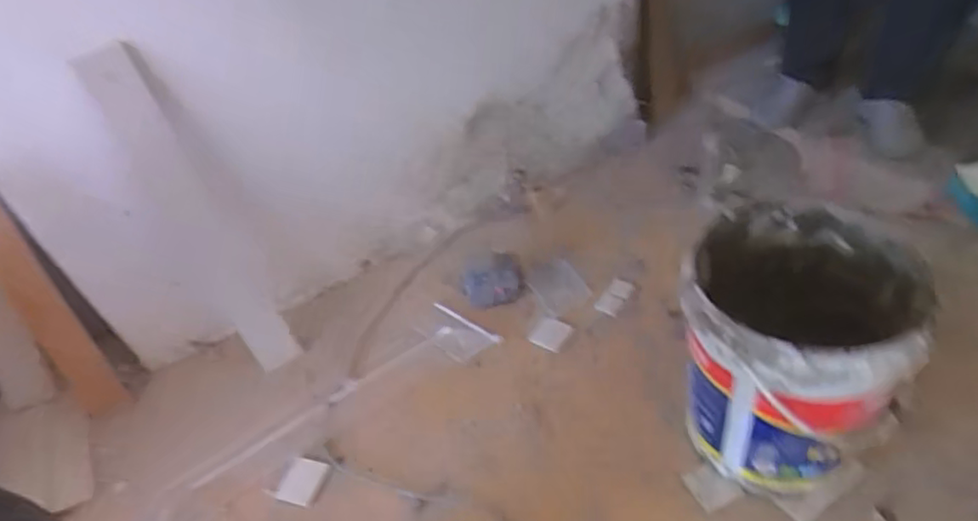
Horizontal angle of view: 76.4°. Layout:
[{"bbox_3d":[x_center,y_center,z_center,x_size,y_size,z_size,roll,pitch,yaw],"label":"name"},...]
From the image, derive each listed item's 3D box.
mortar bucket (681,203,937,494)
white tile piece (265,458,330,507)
[{"bbox_3d":[0.451,0.139,0.978,0.283,0.387,0.329,15,49,26],"label":"mortar bucket"},{"bbox_3d":[-0.351,0.410,1.159,0.088,0.005,0.082,10,48,16],"label":"white tile piece"}]

